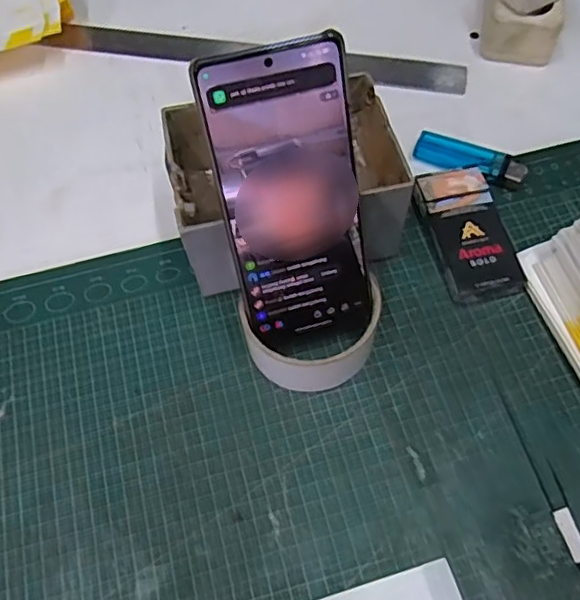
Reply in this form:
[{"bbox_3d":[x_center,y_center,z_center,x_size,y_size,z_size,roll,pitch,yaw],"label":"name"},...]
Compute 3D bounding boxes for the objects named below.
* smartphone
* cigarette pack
[{"bbox_3d":[0.003,-0.047,0.328,0.075,0.176,0.010,-15,30,-6],"label":"smartphone"},{"bbox_3d":[0.124,-0.046,0.412,0.050,0.021,0.098,-14,63,-6],"label":"cigarette pack"}]

